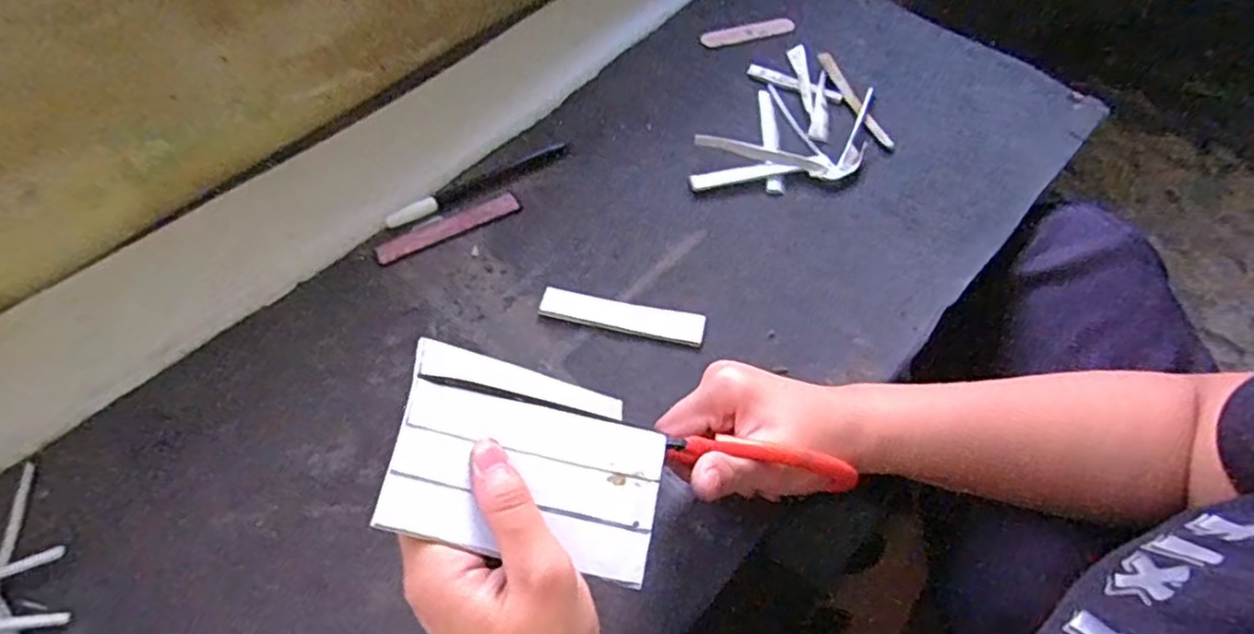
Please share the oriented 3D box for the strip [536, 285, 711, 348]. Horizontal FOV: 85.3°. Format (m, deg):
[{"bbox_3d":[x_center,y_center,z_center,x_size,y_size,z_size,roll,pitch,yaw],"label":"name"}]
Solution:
[{"bbox_3d":[-0.003,-0.001,0.451,0.108,0.006,0.024,11,60,6],"label":"strip"}]

